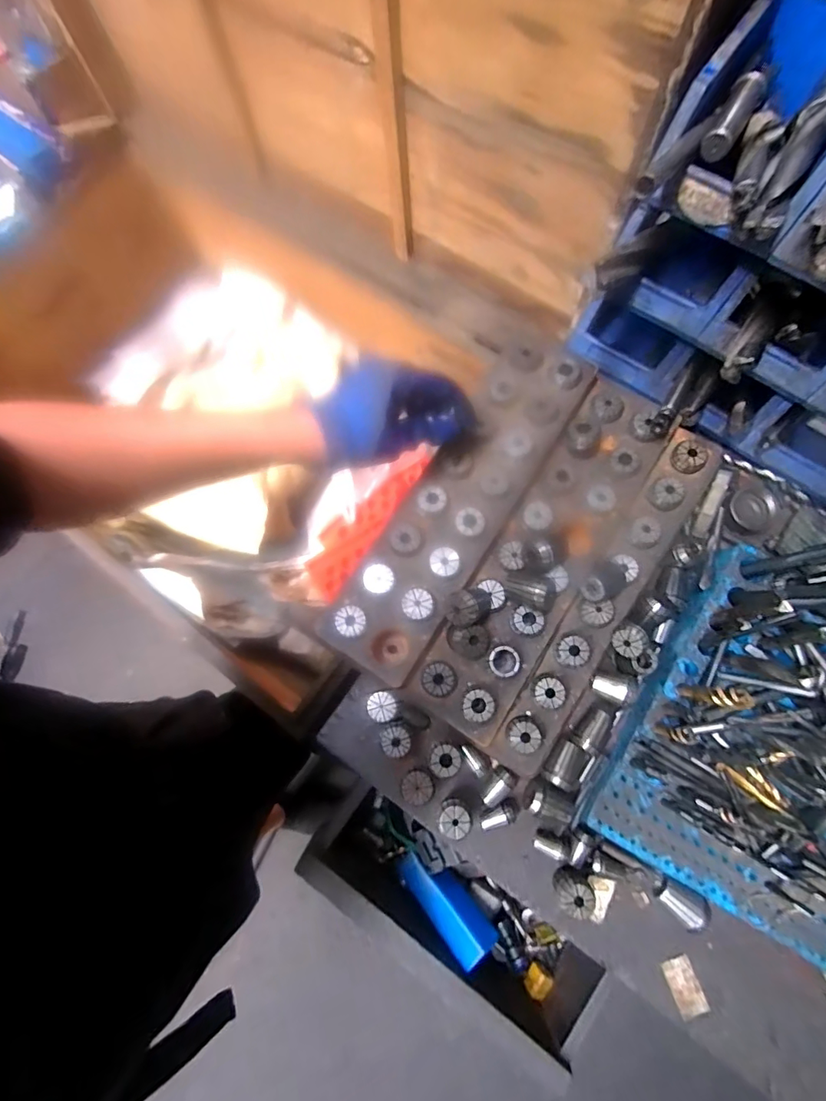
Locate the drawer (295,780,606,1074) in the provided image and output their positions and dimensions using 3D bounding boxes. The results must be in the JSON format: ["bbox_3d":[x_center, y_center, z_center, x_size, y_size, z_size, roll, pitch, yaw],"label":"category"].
[{"bbox_3d":[0.038,0.389,0.533,0.306,0.093,0.102,36,82,8],"label":"drawer"}]

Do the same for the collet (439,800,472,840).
[{"bbox_3d":[0.037,0.242,0.437,0.027,0.033,0.032,-19,79,-3],"label":"collet"}]

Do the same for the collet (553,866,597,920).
[{"bbox_3d":[0.142,0.302,0.421,0.030,0.034,0.028,0,79,1],"label":"collet"}]

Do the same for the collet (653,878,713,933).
[{"bbox_3d":[0.241,0.314,0.426,0.040,0.025,0.028,43,83,9],"label":"collet"}]

